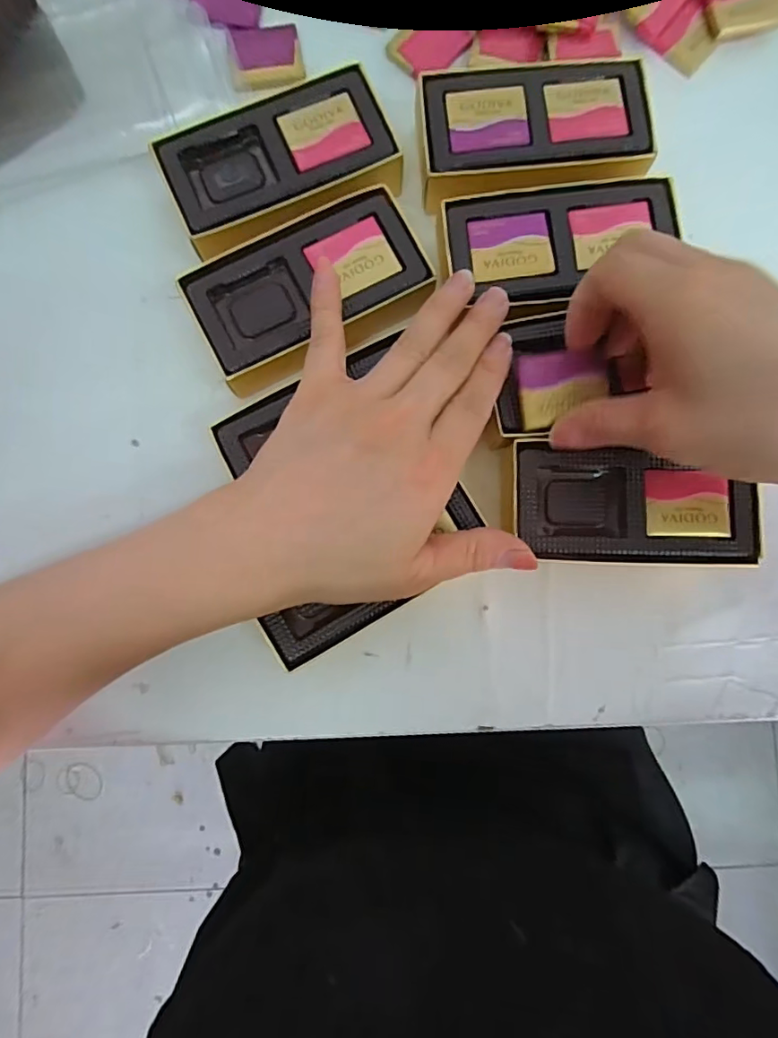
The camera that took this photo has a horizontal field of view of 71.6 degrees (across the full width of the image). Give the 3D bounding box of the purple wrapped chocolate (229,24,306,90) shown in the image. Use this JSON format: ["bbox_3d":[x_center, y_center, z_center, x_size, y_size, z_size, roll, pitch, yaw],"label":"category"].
[{"bbox_3d":[-0.067,-0.255,0.297,0.038,0.004,0.037,-10,86,-1],"label":"purple wrapped chocolate"}]

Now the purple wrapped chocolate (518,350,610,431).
[{"bbox_3d":[0.079,-0.059,0.245,0.039,0.009,0.031,-8,82,-2],"label":"purple wrapped chocolate"}]

